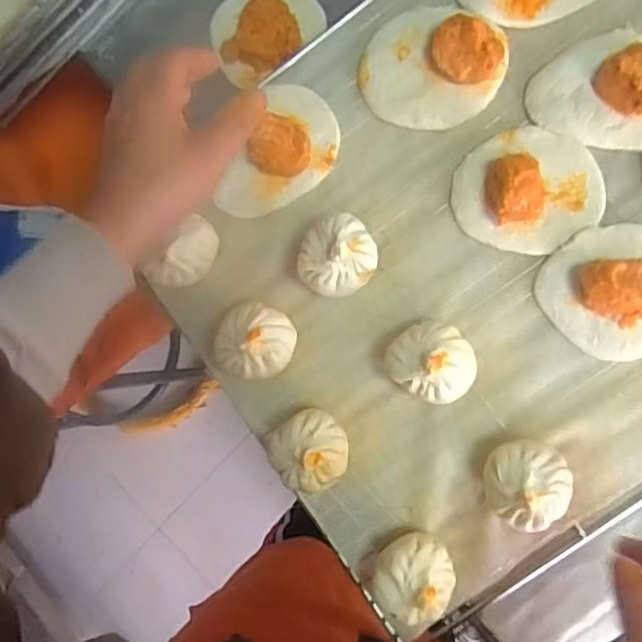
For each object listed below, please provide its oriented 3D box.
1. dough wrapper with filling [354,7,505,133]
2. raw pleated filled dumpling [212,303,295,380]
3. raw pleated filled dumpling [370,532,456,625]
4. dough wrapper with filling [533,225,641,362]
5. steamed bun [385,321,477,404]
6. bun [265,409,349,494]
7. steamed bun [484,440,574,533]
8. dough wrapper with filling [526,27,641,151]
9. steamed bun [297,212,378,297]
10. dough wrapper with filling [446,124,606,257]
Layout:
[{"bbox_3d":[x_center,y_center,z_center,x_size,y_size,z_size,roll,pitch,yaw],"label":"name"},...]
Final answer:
[{"bbox_3d":[0.073,-0.175,0.432,0.092,0.022,0.085,0,90,9],"label":"dough wrapper with filling"},{"bbox_3d":[-0.045,0.013,0.439,0.051,0.044,0.049,0,90,9],"label":"raw pleated filled dumpling"},{"bbox_3d":[0.062,0.169,0.426,0.051,0.043,0.050,-8,89,8],"label":"raw pleated filled dumpling"},{"bbox_3d":[0.193,-0.020,0.409,0.085,0.025,0.088,0,90,9],"label":"dough wrapper with filling"},{"bbox_3d":[0.074,0.027,0.424,0.059,0.046,0.051,28,94,8],"label":"steamed bun"},{"bbox_3d":[-0.006,0.087,0.435,0.048,0.046,0.051,0,90,9],"label":"bun"},{"bbox_3d":[0.133,0.104,0.411,0.054,0.047,0.055,-4,89,8],"label":"steamed bun"},{"bbox_3d":[0.189,-0.151,0.414,0.082,0.026,0.081,0,90,9],"label":"dough wrapper with filling"},{"bbox_3d":[0.012,-0.044,0.429,0.050,0.048,0.052,0,90,9],"label":"steamed bun"},{"bbox_3d":[0.137,-0.088,0.417,0.090,0.029,0.084,0,90,9],"label":"dough wrapper with filling"}]

